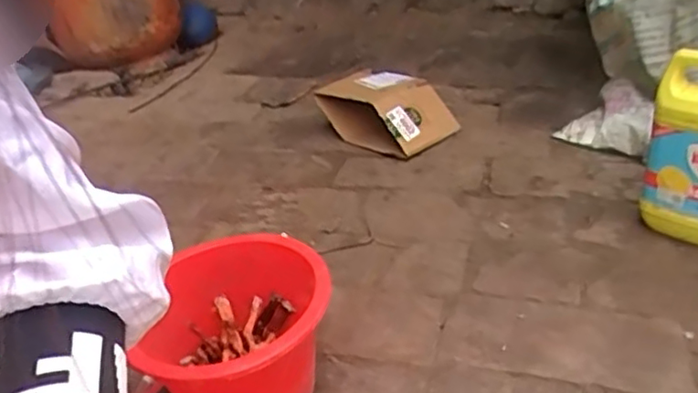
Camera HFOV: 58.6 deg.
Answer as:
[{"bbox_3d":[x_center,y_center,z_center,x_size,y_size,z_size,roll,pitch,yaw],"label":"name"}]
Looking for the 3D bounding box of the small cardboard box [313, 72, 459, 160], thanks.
[{"bbox_3d":[0.069,-0.152,1.097,0.141,0.098,0.229,-29,37,-34],"label":"small cardboard box"}]

